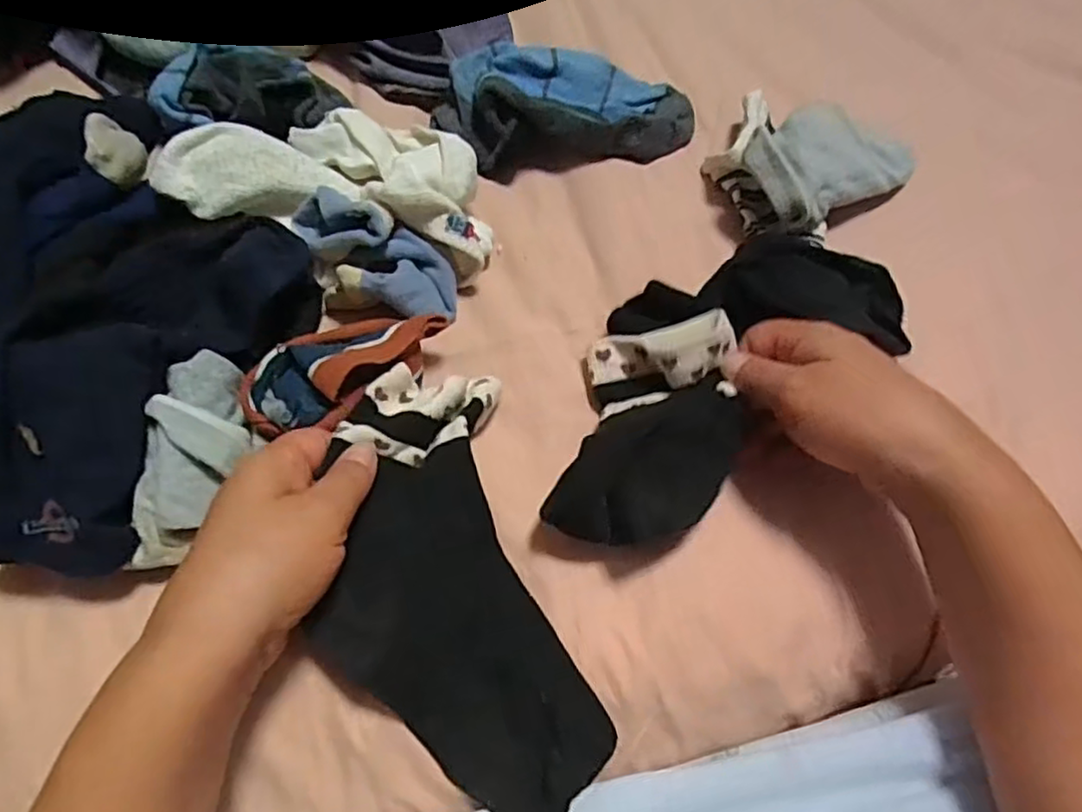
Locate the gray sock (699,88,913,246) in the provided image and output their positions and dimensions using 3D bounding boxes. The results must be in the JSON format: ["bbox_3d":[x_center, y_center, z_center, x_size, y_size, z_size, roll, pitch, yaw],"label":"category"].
[{"bbox_3d":[0.165,-0.153,0.405,0.119,0.057,0.081,-30,72,-14],"label":"gray sock"}]

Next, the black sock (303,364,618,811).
[{"bbox_3d":[-0.048,0.088,0.317,0.108,0.044,0.210,-19,80,-9],"label":"black sock"}]

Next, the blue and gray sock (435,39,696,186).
[{"bbox_3d":[0.018,-0.190,0.420,0.156,0.047,0.063,-9,68,-6],"label":"blue and gray sock"}]

